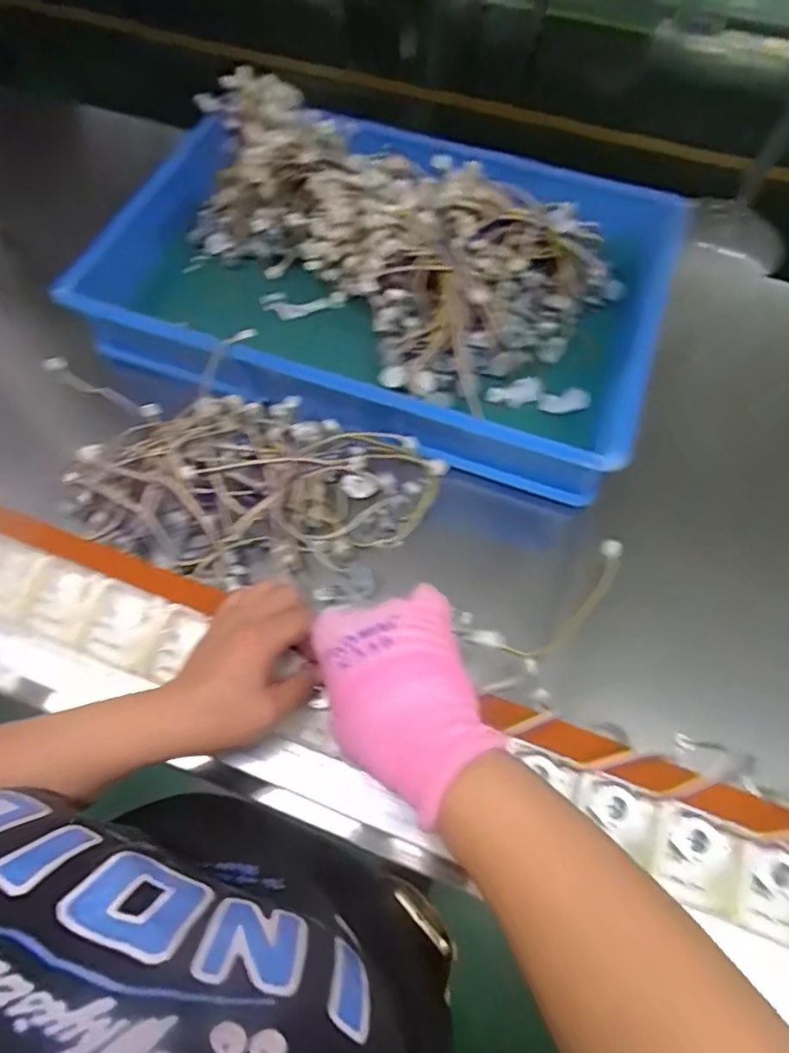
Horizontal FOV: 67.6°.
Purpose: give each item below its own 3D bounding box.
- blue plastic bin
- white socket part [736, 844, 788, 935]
[{"bbox_3d":[-0.017,-0.294,0.692,0.610,0.157,0.418,15,65,6],"label":"blue plastic bin"},{"bbox_3d":[0.230,0.220,0.358,0.041,0.015,0.043,0,65,-1],"label":"white socket part"}]

